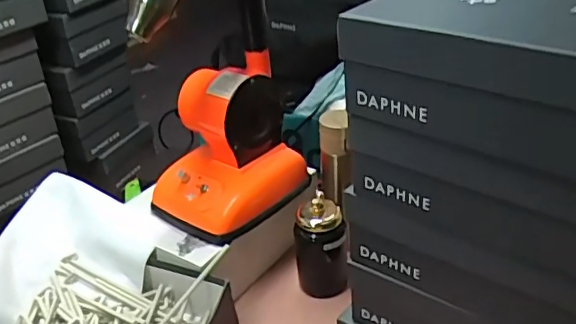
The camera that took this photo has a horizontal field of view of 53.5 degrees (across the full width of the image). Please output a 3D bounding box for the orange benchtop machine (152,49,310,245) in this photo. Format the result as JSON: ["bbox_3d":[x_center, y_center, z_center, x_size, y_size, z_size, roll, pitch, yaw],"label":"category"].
[{"bbox_3d":[-0.095,-0.026,0.877,0.217,0.203,0.166,-27,37,-32],"label":"orange benchtop machine"}]

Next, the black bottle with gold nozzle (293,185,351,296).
[{"bbox_3d":[0.050,0.128,0.865,0.075,0.155,0.060,-5,31,0],"label":"black bottle with gold nozzle"}]

